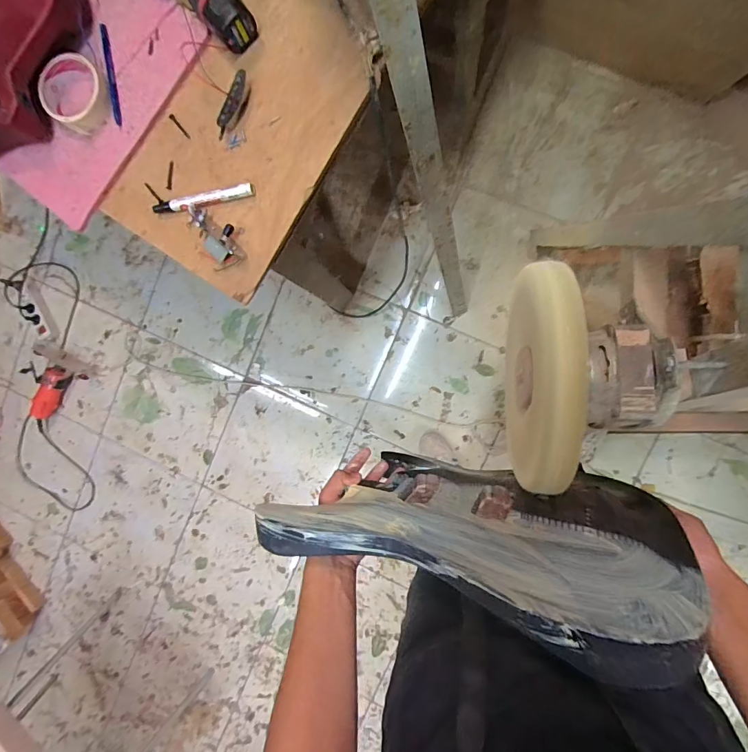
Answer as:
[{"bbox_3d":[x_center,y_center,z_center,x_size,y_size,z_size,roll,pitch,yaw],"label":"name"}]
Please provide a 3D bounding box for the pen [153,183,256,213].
[{"bbox_3d":[-0.235,-0.239,0.551,0.149,0.014,0.019,-7,91,9],"label":"pen"}]

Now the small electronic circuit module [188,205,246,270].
[{"bbox_3d":[-0.214,-0.192,0.546,0.050,0.018,0.090,-28,88,8],"label":"small electronic circuit module"}]

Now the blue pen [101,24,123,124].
[{"bbox_3d":[-0.359,-0.410,0.550,0.007,0.009,0.127,-5,91,9],"label":"blue pen"}]

